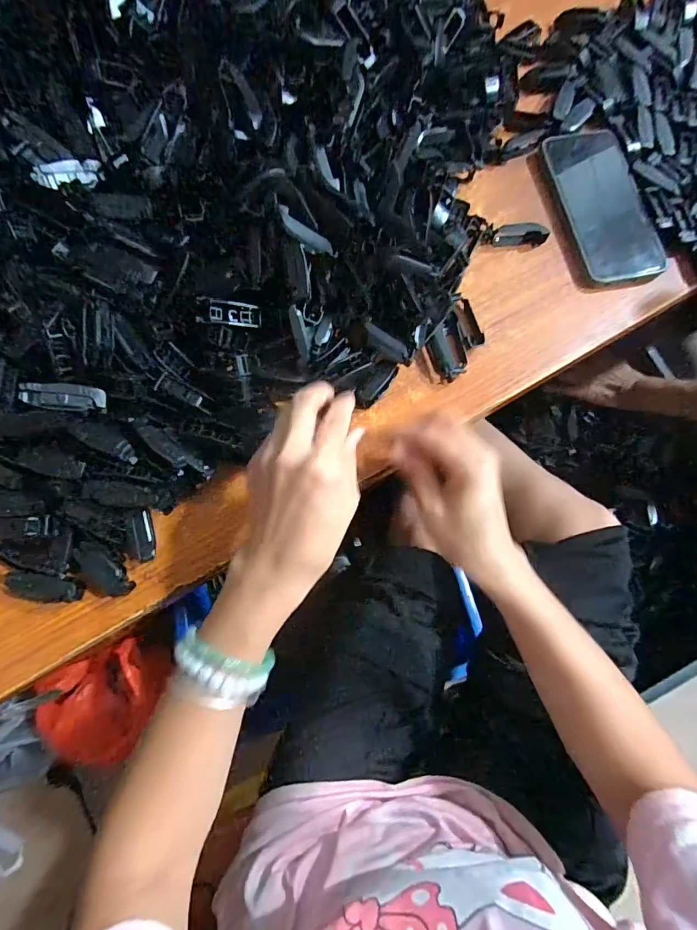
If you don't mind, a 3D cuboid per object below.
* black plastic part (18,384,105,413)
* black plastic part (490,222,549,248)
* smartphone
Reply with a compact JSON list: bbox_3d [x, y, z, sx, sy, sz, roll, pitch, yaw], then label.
[{"bbox_3d":[-0.192,-0.046,0.287,0.049,0.008,0.016,3,74,-29],"label":"black plastic part"},{"bbox_3d":[0.161,-0.217,0.398,0.049,0.014,0.015,-4,76,-2],"label":"black plastic part"},{"bbox_3d":[0.245,-0.247,0.407,0.075,0.017,0.163,-12,77,-4],"label":"smartphone"}]

